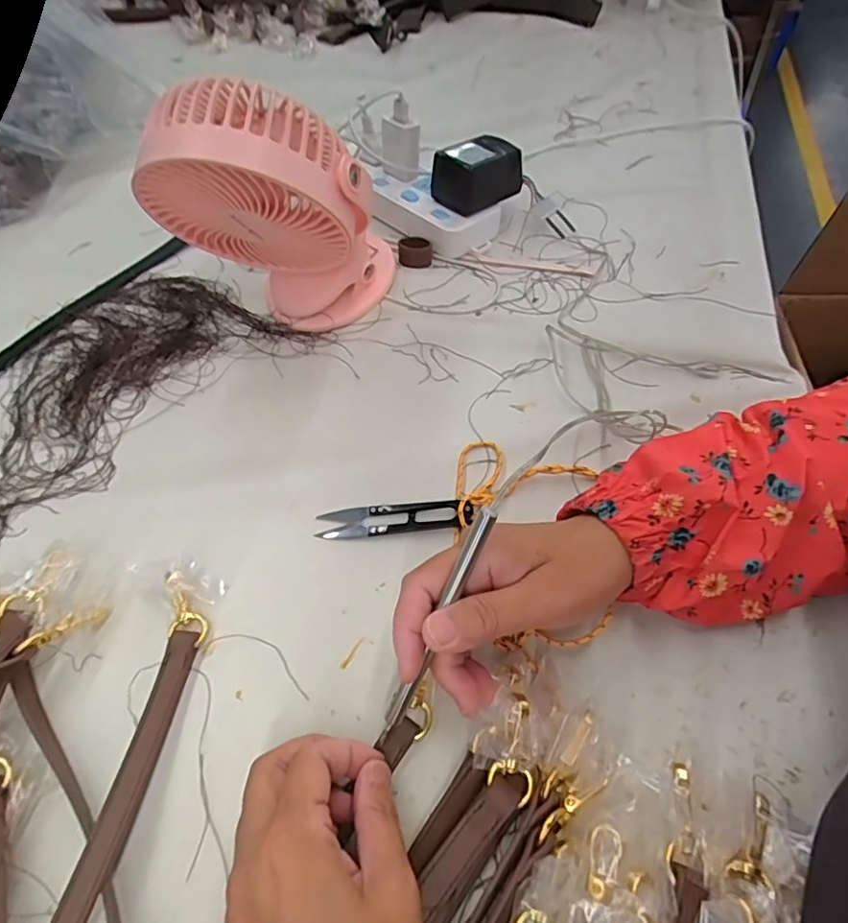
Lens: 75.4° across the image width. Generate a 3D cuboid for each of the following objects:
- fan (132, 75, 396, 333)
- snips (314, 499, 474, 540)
[{"bbox_3d":[-0.104,-0.177,0.394,0.157,0.183,0.119,-6,59,-2],"label":"fan"},{"bbox_3d":[-0.019,0.036,0.359,0.101,0.012,0.022,-3,59,-1],"label":"snips"}]

